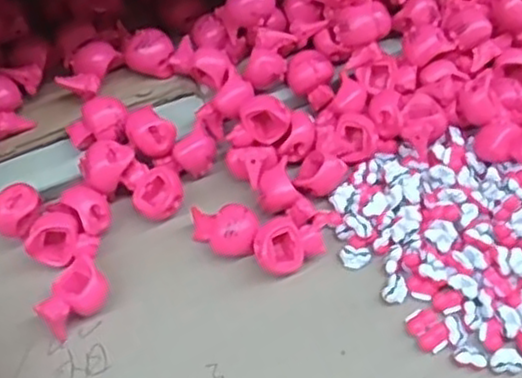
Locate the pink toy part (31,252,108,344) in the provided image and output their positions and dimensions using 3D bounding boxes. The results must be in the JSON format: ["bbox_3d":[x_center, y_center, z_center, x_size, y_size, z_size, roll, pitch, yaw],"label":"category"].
[{"bbox_3d":[-0.086,0.049,0.327,0.033,0.017,0.024,-37,65,-22],"label":"pink toy part"}]

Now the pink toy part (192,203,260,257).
[{"bbox_3d":[-0.017,0.020,0.347,0.031,0.017,0.024,-2,57,-3],"label":"pink toy part"}]

